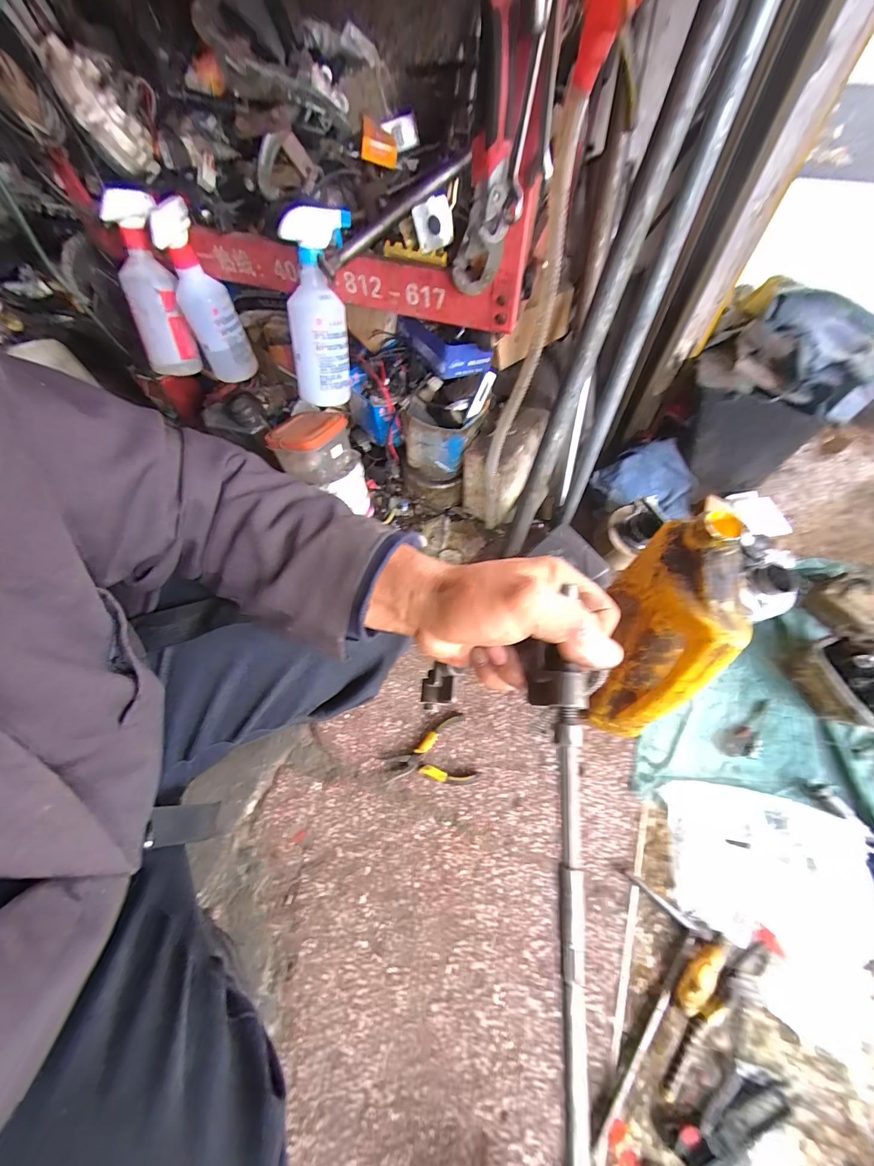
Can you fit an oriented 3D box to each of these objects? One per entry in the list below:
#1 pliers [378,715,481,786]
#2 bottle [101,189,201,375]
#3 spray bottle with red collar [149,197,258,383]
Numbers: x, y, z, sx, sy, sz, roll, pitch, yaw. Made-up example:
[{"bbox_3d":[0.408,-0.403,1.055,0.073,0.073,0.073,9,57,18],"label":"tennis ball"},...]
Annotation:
[{"bbox_3d":[-0.014,0.267,0.586,0.134,0.013,0.095,-16,63,-7],"label":"pliers"},{"bbox_3d":[-0.415,-0.421,0.564,0.066,0.212,0.063,6,35,5],"label":"bottle"},{"bbox_3d":[-0.342,-0.415,0.579,0.077,0.197,0.060,-22,62,-9],"label":"spray bottle with red collar"}]

